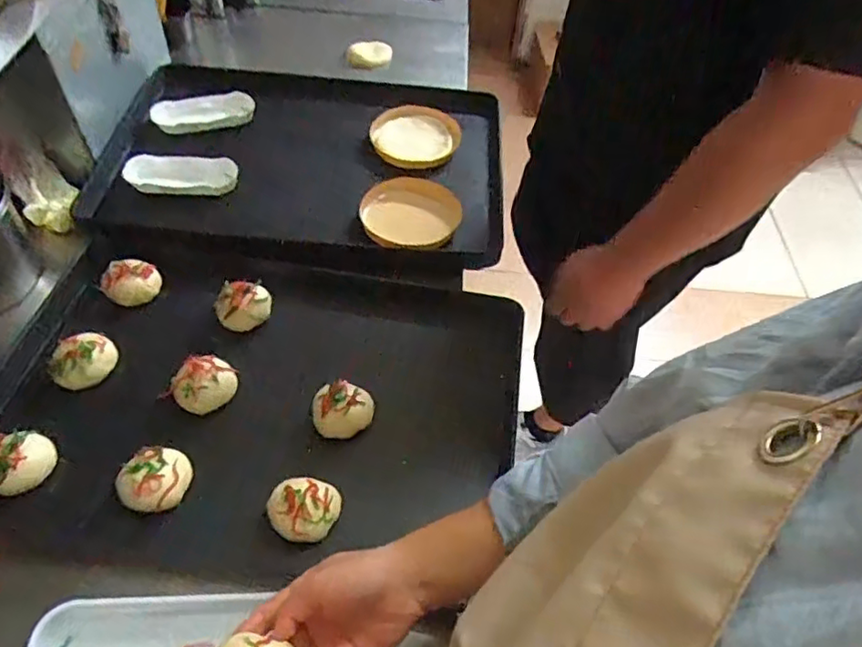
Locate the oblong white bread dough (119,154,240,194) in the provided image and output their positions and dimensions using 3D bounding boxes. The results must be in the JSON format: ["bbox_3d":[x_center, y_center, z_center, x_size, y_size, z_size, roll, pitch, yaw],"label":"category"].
[{"bbox_3d":[-0.369,-0.224,0.911,0.156,0.024,0.057,1,52,-5],"label":"oblong white bread dough"}]

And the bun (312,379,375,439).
[{"bbox_3d":[-0.100,0.097,0.699,0.067,0.031,0.056,0,52,-6],"label":"bun"}]

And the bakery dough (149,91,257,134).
[{"bbox_3d":[-0.374,-0.348,1.012,0.162,0.023,0.069,-12,54,-15],"label":"bakery dough"}]

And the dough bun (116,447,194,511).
[{"bbox_3d":[-0.285,0.160,0.632,0.062,0.030,0.062,3,52,-4],"label":"dough bun"}]

